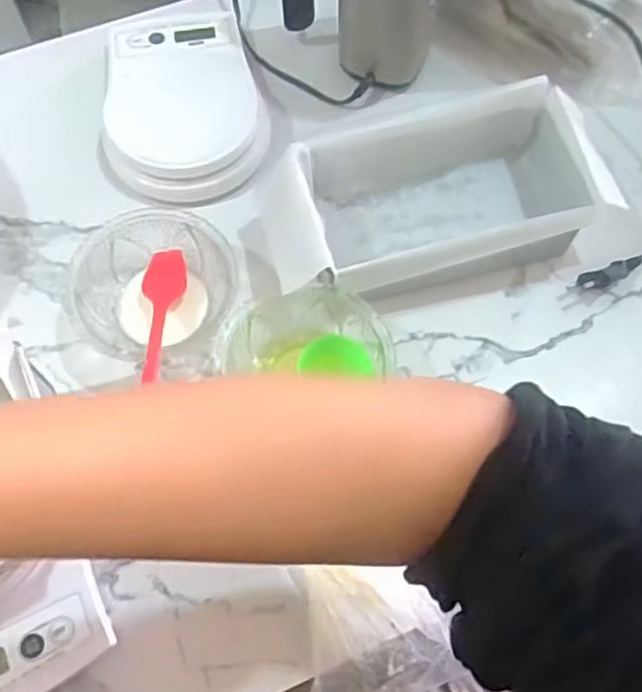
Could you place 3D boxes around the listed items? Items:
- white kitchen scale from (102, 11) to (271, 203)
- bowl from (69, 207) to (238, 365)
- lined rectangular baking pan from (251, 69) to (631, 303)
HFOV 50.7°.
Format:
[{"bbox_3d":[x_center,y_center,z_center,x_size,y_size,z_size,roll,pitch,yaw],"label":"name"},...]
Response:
[{"bbox_3d":[-0.122,-0.223,0.602,0.143,0.036,0.210,-4,67,-2],"label":"white kitchen scale"},{"bbox_3d":[-0.125,-0.045,0.519,0.116,0.049,0.111,0,67,0],"label":"bowl"},{"bbox_3d":[0.080,-0.111,0.533,0.249,0.073,0.130,-17,68,-7],"label":"lined rectangular baking pan"}]

